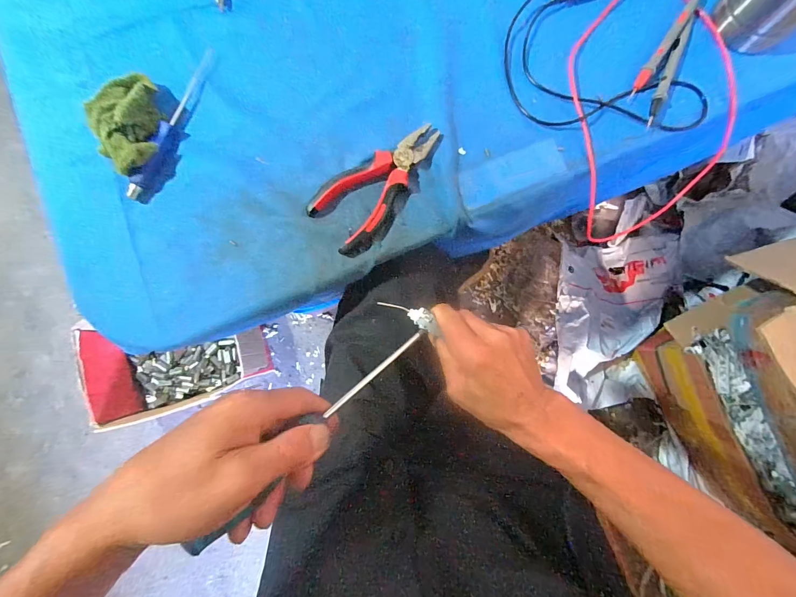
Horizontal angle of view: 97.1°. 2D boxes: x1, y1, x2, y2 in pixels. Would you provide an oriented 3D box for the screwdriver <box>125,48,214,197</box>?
[{"bbox_3d":[-0.252,-0.200,0.392,0.017,0.021,0.196,21,85,5],"label":"screwdriver"}]

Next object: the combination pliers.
[{"bbox_3d":[-0.014,-0.116,0.371,0.152,0.017,0.076,-37,83,-1],"label":"combination pliers"}]

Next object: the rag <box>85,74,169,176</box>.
[{"bbox_3d":[-0.291,-0.192,0.382,0.062,0.044,0.113,8,84,4],"label":"rag"}]

